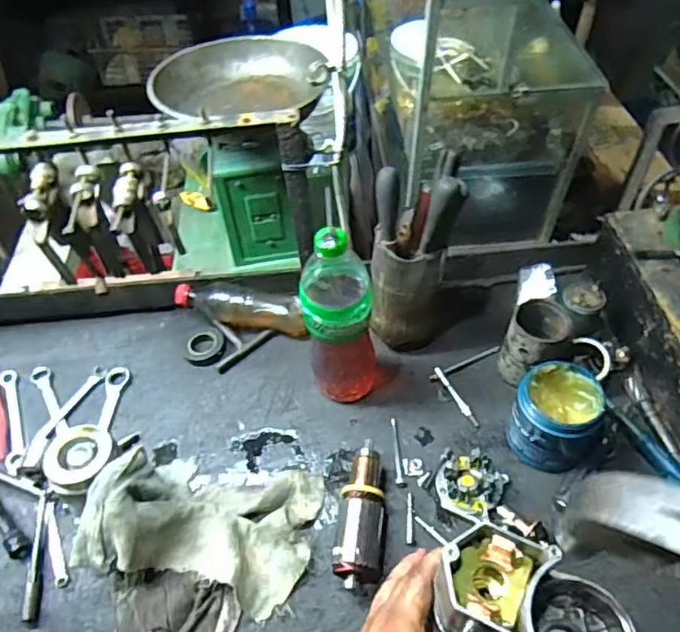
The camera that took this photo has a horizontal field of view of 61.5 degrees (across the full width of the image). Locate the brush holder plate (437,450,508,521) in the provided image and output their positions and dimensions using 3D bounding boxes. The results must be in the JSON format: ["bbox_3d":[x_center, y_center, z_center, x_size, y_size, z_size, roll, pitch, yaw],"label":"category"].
[{"bbox_3d":[0.148,0.190,0.651,0.071,0.035,0.065,-1,51,1],"label":"brush holder plate"}]

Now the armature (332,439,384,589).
[{"bbox_3d":[0.023,0.215,0.632,0.050,0.039,0.154,2,51,4],"label":"armature"}]

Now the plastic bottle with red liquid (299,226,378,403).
[{"bbox_3d":[0.000,0.010,0.655,0.079,0.277,0.063,-4,51,-1],"label":"plastic bottle with red liquid"}]

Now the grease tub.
[{"bbox_3d":[0.250,0.117,0.656,0.095,0.087,0.097,-1,51,1],"label":"grease tub"}]

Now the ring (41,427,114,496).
[{"bbox_3d":[-0.275,0.151,0.604,0.071,0.031,0.072,5,51,6],"label":"ring"}]

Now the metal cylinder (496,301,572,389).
[{"bbox_3d":[0.244,0.036,0.724,0.070,0.099,0.081,28,57,23],"label":"metal cylinder"}]

